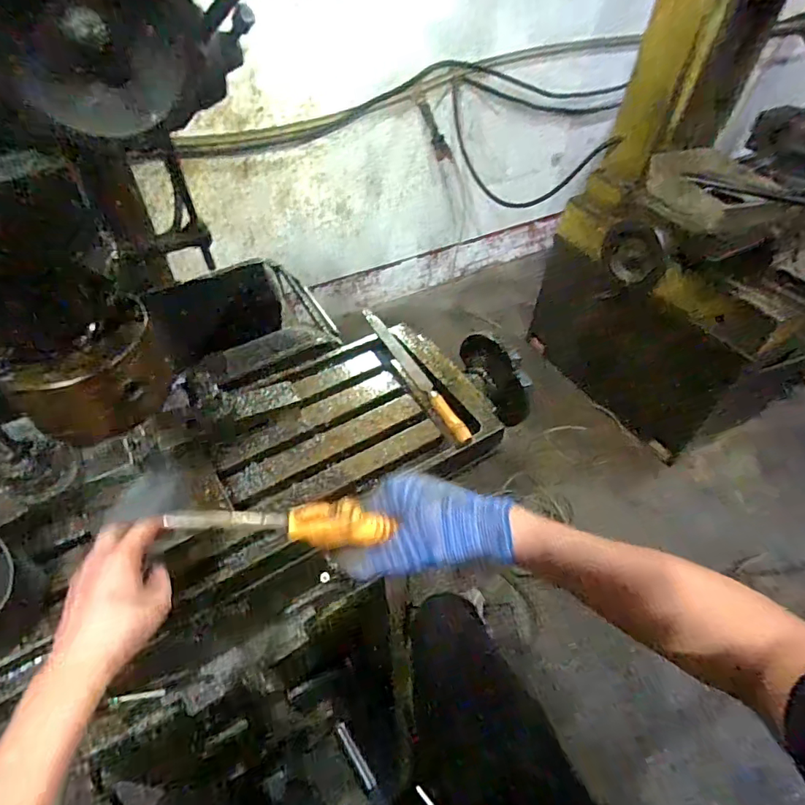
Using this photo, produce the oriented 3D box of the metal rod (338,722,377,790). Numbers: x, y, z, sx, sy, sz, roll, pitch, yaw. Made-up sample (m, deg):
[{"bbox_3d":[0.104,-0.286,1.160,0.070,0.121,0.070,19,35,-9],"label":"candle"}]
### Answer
[{"bbox_3d":[-0.055,0.416,0.576,0.011,0.010,0.075,-27,55,-24],"label":"metal rod"}]

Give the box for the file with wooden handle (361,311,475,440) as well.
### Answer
[{"bbox_3d":[0.012,-0.052,0.673,0.022,0.020,0.290,-20,52,-19],"label":"file with wooden handle"}]

